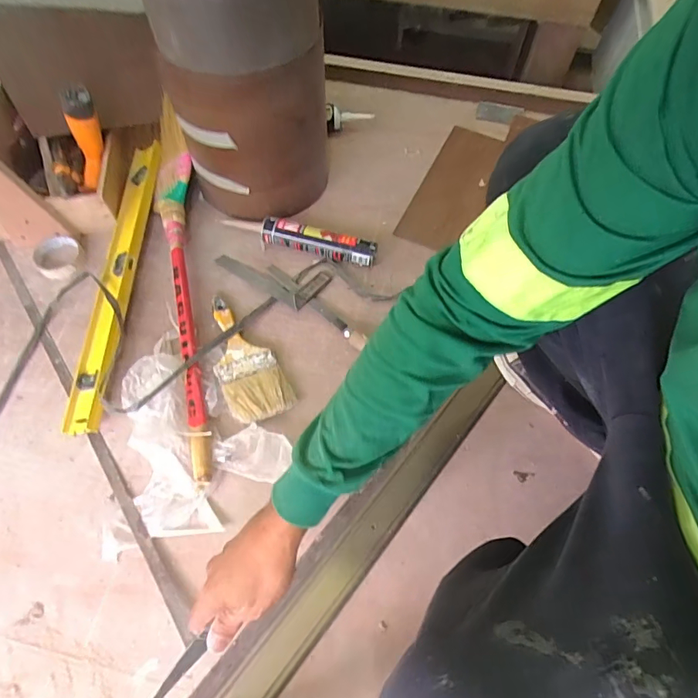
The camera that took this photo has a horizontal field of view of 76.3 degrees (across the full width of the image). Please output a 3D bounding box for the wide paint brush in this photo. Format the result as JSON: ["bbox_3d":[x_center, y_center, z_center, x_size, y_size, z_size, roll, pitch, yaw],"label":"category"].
[{"bbox_3d":[-0.175,0.012,0.722,0.095,0.026,0.231,-25,66,-14],"label":"wide paint brush"}]

